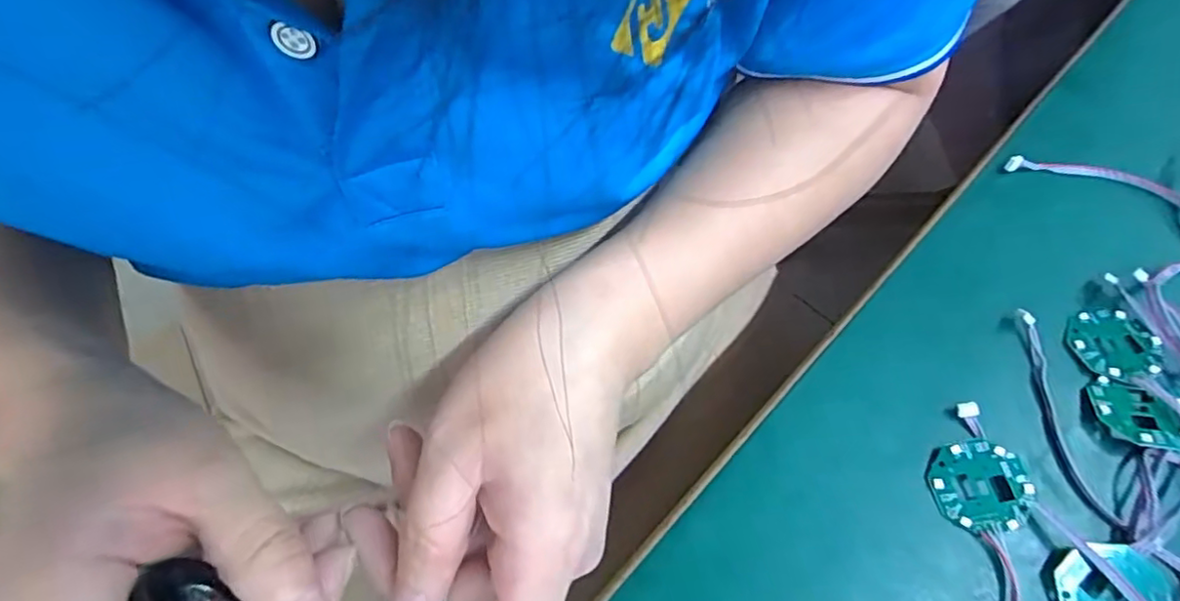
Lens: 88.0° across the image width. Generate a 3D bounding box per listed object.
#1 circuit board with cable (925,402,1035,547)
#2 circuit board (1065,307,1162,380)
[{"bbox_3d":[0.153,0.068,0.237,0.034,0.008,0.043,32,69,16],"label":"circuit board with cable"},{"bbox_3d":[0.221,0.018,0.258,0.031,0.006,0.032,-14,64,-5],"label":"circuit board"}]

